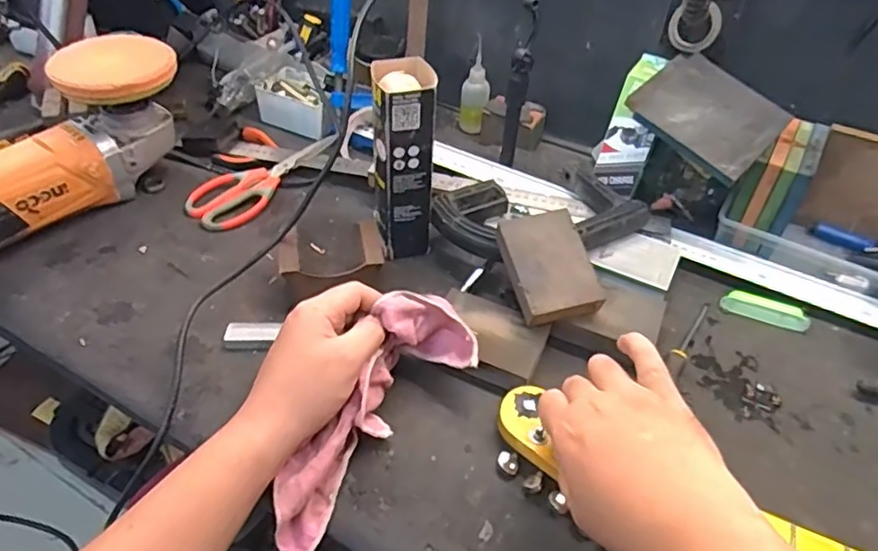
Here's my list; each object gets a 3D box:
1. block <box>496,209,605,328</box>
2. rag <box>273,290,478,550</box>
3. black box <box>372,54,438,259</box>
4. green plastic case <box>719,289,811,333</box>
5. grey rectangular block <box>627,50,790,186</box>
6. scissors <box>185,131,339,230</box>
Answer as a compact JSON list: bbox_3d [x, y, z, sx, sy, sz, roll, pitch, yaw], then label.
[{"bbox_3d":[0.099,-0.010,0.554,0.073,0.020,0.102,-10,62,-12],"label":"block"},{"bbox_3d":[-0.052,0.113,0.476,0.082,0.050,0.220,26,63,21],"label":"rag"},{"bbox_3d":[-0.035,-0.112,0.602,0.057,0.181,0.075,1,45,-3],"label":"black box"},{"bbox_3d":[0.325,0.034,0.605,0.081,0.009,0.029,17,45,13],"label":"green plastic case"},{"bbox_3d":[0.268,-0.164,0.608,0.132,0.015,0.099,41,77,19],"label":"grey rectangular block"},{"bbox_3d":[-0.206,-0.122,0.720,0.074,0.016,0.203,26,48,21],"label":"scissors"}]

